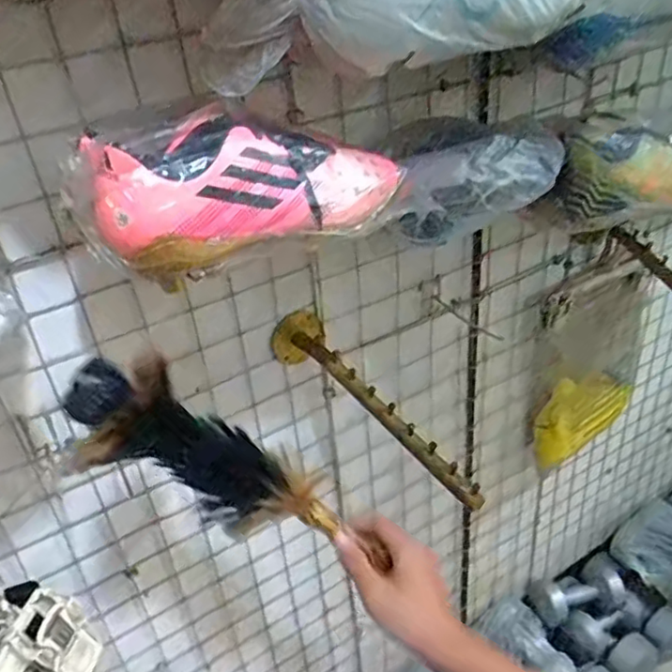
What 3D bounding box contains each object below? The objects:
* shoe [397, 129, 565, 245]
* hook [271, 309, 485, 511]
[{"bbox_3d":[0.132,-0.150,0.638,0.217,0.086,0.064,-27,39,-30],"label":"shoe"},{"bbox_3d":[0.029,0.071,0.681,0.066,0.072,0.298,-21,36,-22],"label":"hook"}]

